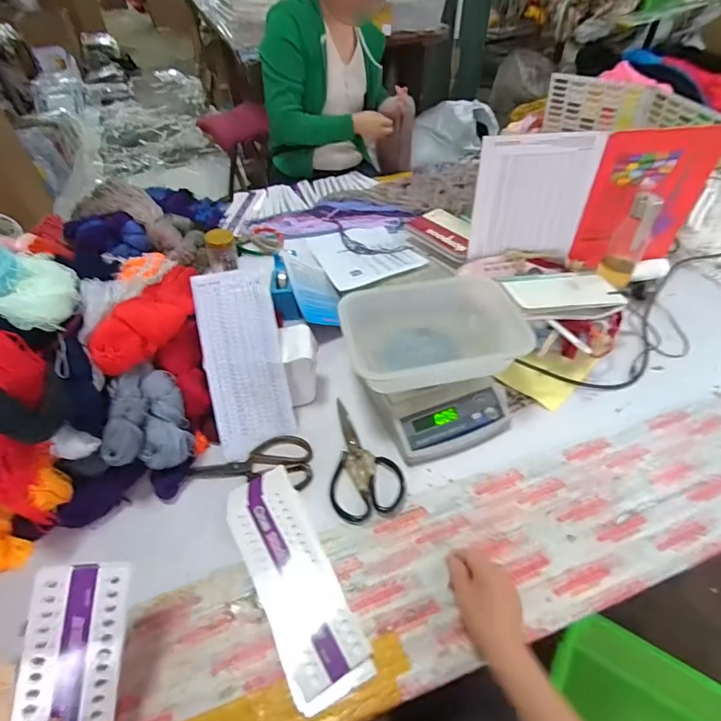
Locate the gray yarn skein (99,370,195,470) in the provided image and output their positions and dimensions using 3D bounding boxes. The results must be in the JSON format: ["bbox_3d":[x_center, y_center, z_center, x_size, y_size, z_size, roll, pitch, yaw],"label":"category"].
[{"bbox_3d":[-0.300,0.079,0.629,0.050,0.123,0.149,-11,75,45],"label":"gray yarn skein"}]

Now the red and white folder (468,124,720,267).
[{"bbox_3d":[0.455,-0.303,0.855,0.458,0.260,0.054,-4,48,-3],"label":"red and white folder"}]

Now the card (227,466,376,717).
[{"bbox_3d":[-0.088,0.271,0.557,0.094,0.017,0.286,-24,50,-18],"label":"card"}]

